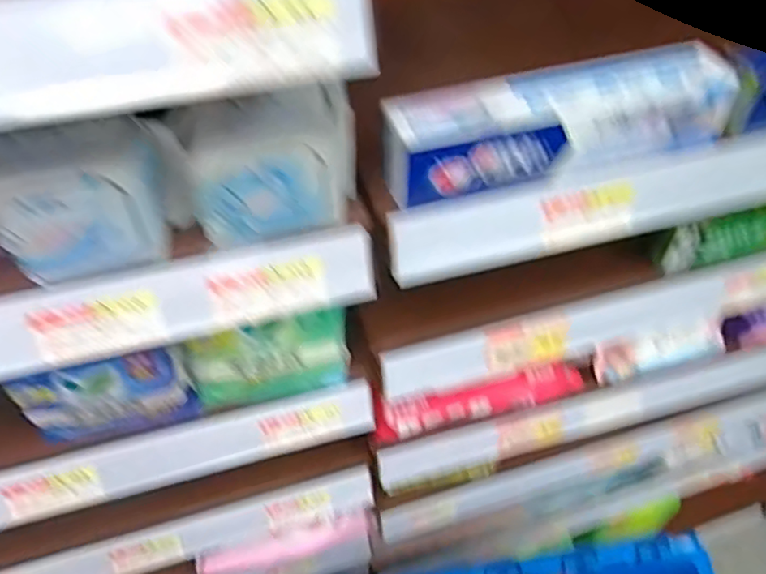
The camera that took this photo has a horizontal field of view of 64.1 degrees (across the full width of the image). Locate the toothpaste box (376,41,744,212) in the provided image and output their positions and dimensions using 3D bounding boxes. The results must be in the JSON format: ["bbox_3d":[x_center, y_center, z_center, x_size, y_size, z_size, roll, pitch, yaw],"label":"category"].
[{"bbox_3d":[0.107,-0.099,0.371,0.223,0.048,0.043,-14,52,-12],"label":"toothpaste box"}]

